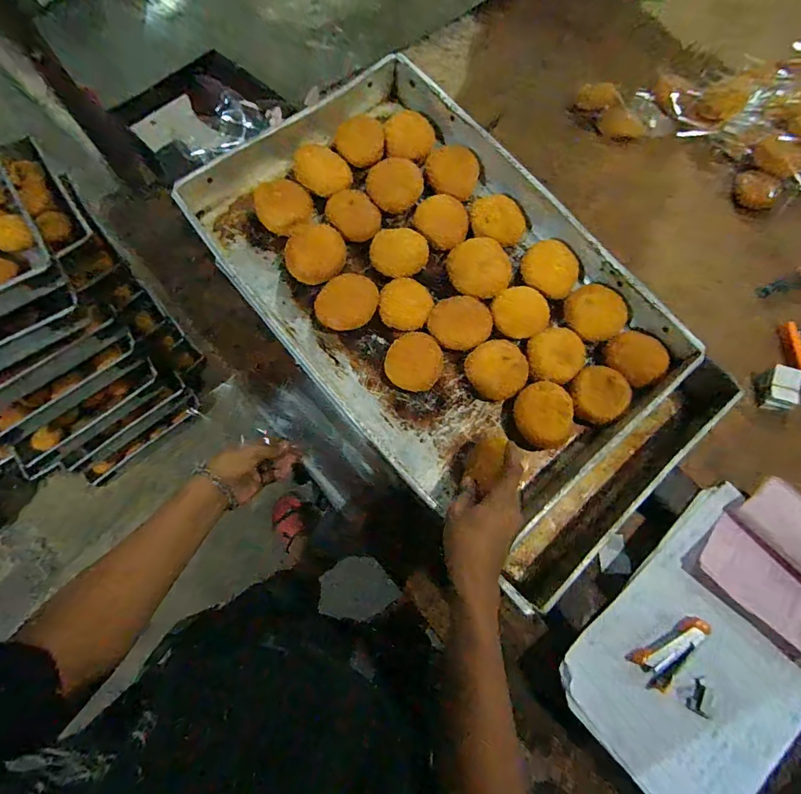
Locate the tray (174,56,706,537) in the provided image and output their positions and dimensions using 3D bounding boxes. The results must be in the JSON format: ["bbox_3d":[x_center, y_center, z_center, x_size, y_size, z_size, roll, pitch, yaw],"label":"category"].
[{"bbox_3d":[0.046,-0.165,0.580,0.408,0.086,0.628,-40,81,-8],"label":"tray"}]

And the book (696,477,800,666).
[{"bbox_3d":[0.460,0.208,0.511,0.152,0.027,0.161,-43,70,5],"label":"book"}]

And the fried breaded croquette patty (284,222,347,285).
[{"bbox_3d":[-0.118,-0.197,0.591,0.080,0.030,0.073,-20,71,-6],"label":"fried breaded croquette patty"}]

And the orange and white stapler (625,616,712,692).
[{"bbox_3d":[0.314,0.292,0.490,0.094,0.013,0.043,-29,72,-9],"label":"orange and white stapler"}]

